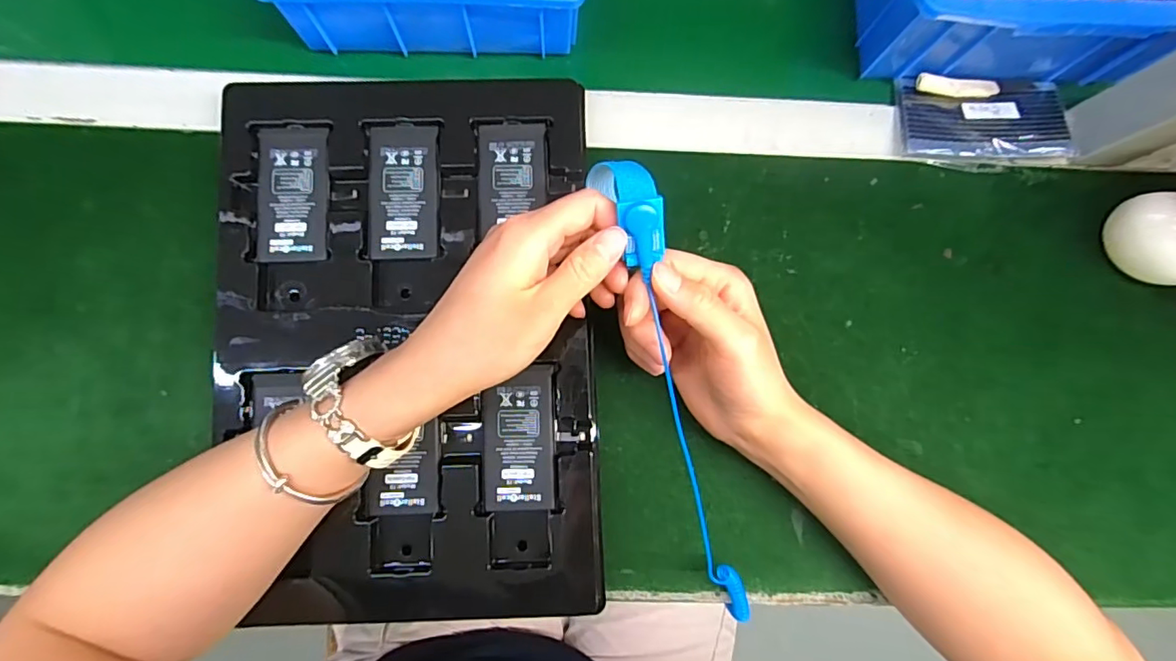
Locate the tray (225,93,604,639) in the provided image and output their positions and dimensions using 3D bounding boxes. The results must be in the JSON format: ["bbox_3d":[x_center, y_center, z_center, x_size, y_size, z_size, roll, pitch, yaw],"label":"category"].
[{"bbox_3d":[-0.111,0.006,0.340,0.224,0.030,0.327,-1,85,-3],"label":"tray"}]

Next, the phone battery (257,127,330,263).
[{"bbox_3d":[-0.187,-0.086,0.341,0.043,0.004,0.086,-1,85,-3],"label":"phone battery"}]

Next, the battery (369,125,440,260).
[{"bbox_3d":[-0.117,-0.088,0.342,0.043,0.004,0.086,-1,85,-3],"label":"battery"}]

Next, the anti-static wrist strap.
[{"bbox_3d":[0.052,0.051,0.299,0.030,0.026,0.289,-16,103,-4],"label":"anti-static wrist strap"}]

